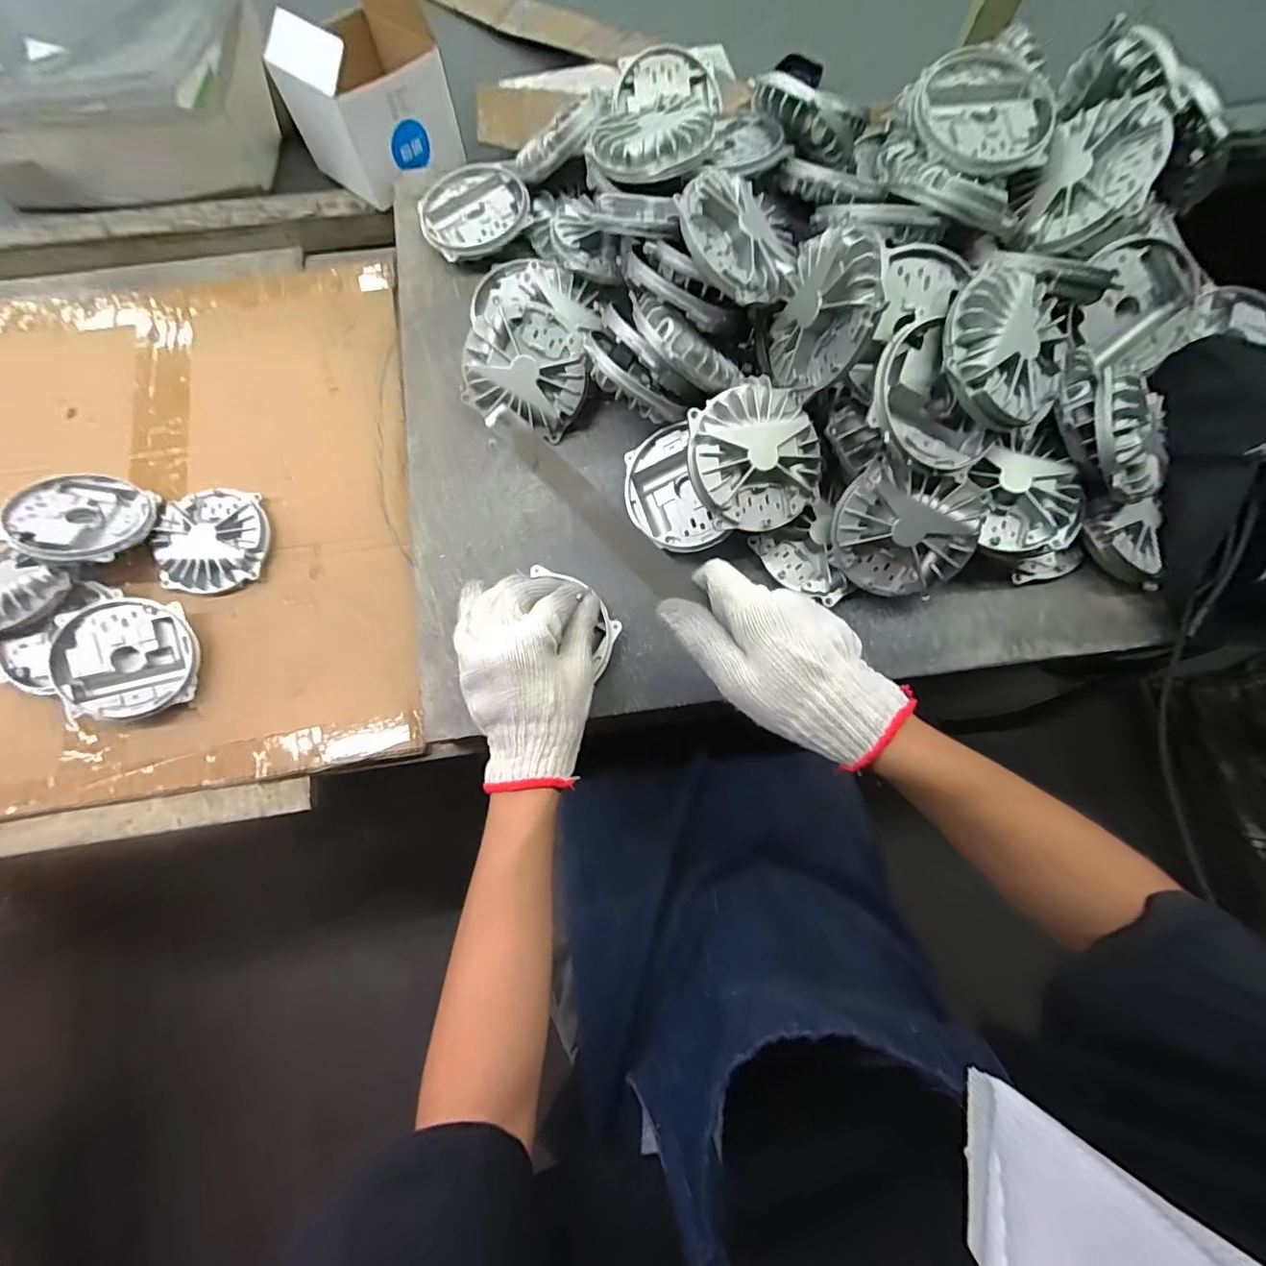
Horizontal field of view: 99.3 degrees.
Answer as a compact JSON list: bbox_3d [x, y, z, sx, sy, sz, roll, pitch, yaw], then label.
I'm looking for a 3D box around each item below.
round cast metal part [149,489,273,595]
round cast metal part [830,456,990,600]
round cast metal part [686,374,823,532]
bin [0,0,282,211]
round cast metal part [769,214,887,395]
[{"bbox_3d":[-0.423,-0.094,0.545,0.104,0.028,0.112,0,77,-1],"label":"round cast metal part"},{"bbox_3d":[0.216,-0.081,0.434,0.106,0.028,0.097,7,117,13],"label":"round cast metal part"},{"bbox_3d":[0.096,-0.137,0.422,0.109,0.028,0.109,-3,101,-15],"label":"round cast metal part"},{"bbox_3d":[-0.574,-0.617,0.612,0.323,0.103,0.231,-6,77,-2],"label":"bin"},{"bbox_3d":[0.146,-0.235,0.399,0.030,0.104,0.096,-8,56,-27],"label":"round cast metal part"}]

